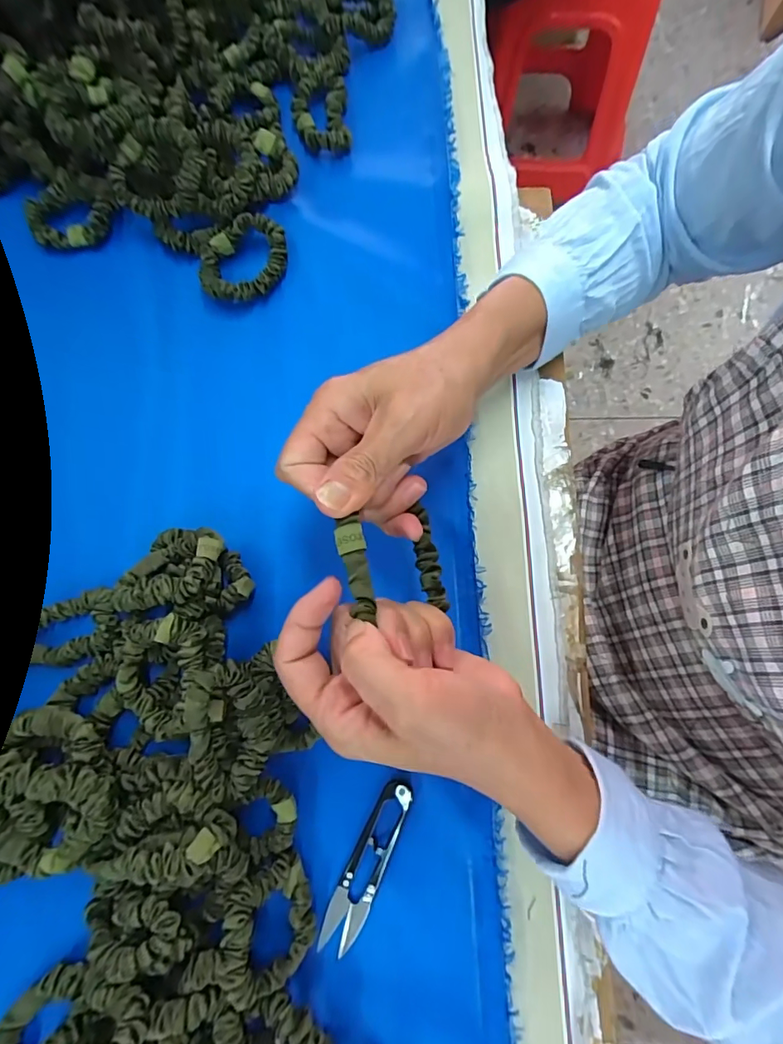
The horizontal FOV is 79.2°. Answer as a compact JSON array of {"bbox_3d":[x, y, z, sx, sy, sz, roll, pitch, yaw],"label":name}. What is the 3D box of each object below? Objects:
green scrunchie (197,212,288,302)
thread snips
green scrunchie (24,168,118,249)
[{"bbox_3d":[-0.116,-0.206,0.368,0.070,0.016,0.060,-26,87,3],"label":"green scrunchie"},{"bbox_3d":[-0.015,0.208,0.288,0.022,0.006,0.099,23,78,7],"label":"thread snips"},{"bbox_3d":[-0.262,-0.247,0.380,0.073,0.014,0.058,35,80,8],"label":"green scrunchie"}]

